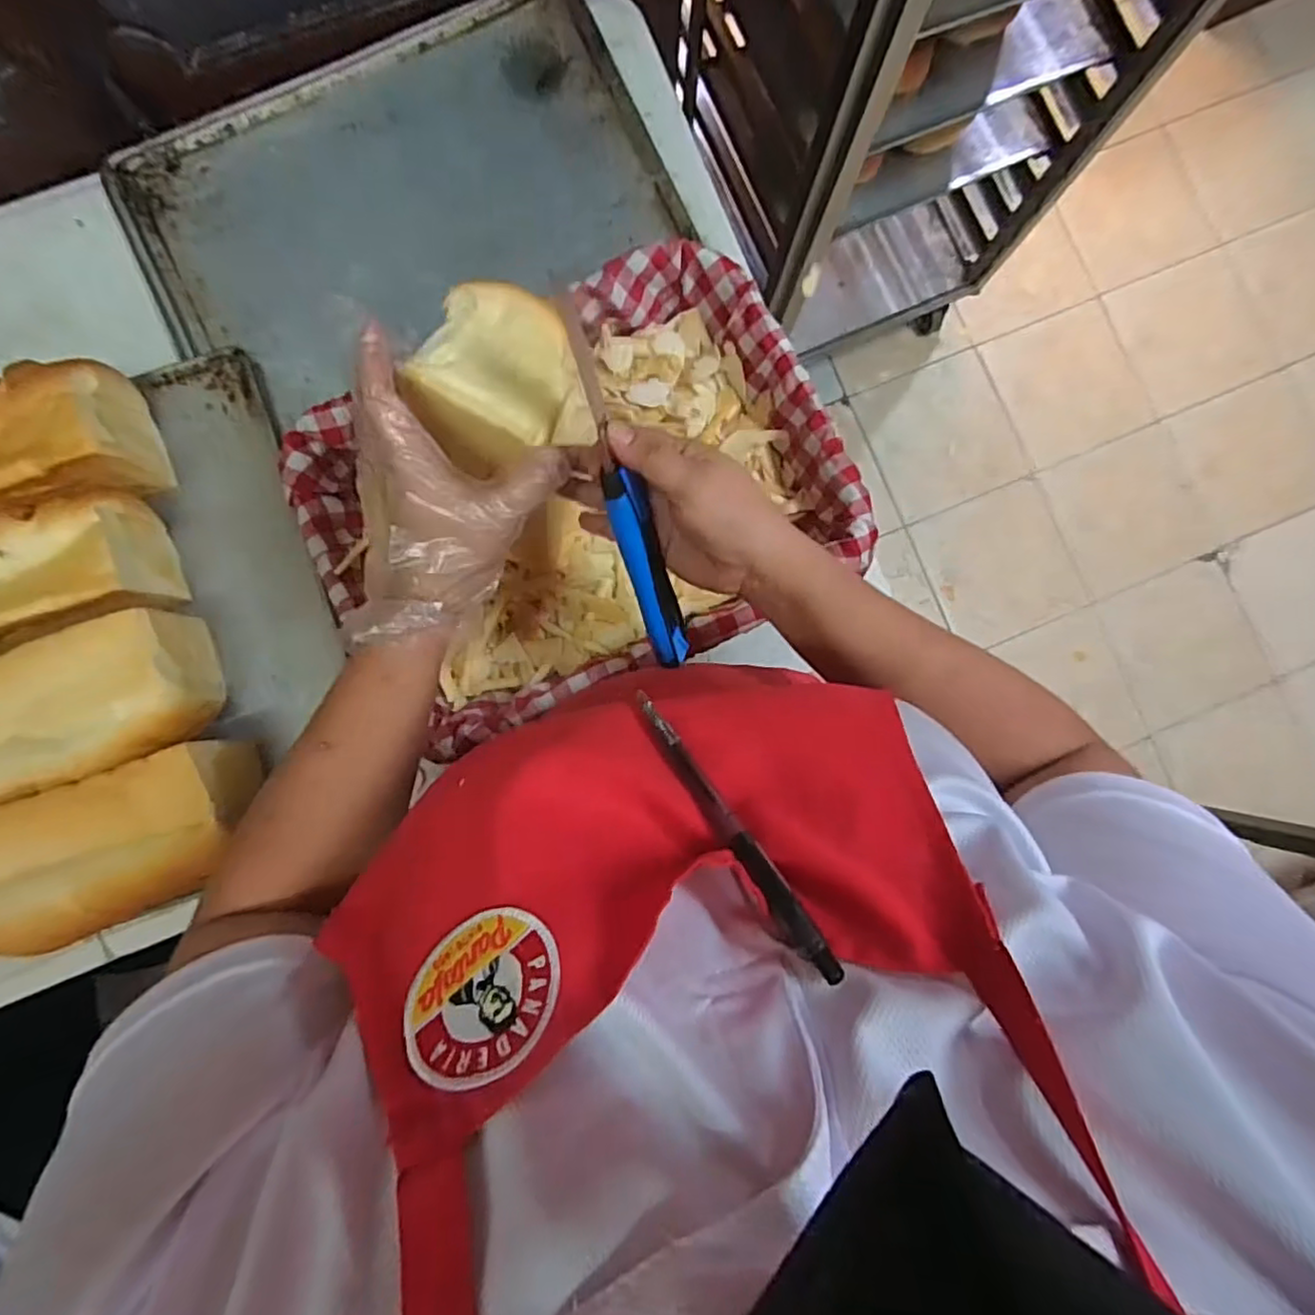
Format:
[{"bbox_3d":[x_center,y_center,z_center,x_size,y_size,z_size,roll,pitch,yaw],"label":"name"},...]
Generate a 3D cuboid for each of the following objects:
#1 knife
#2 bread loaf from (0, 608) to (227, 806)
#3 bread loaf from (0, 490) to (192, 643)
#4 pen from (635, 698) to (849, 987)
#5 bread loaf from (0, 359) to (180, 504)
[{"bbox_3d":[-0.017,-0.087,0.376,0.025,0.025,0.224,-21,126,-3],"label":"knife"},{"bbox_3d":[-0.465,0.048,0.518,0.205,0.095,0.108,-18,87,-3],"label":"bread loaf"},{"bbox_3d":[-0.520,-0.056,0.537,0.214,0.093,0.104,-19,87,-3],"label":"bread loaf"},{"bbox_3d":[0.023,0.057,0.243,0.009,0.006,0.138,-34,45,-4],"label":"pen"},{"bbox_3d":[-0.544,-0.161,0.543,0.229,0.092,0.113,-17,87,-3],"label":"bread loaf"}]

